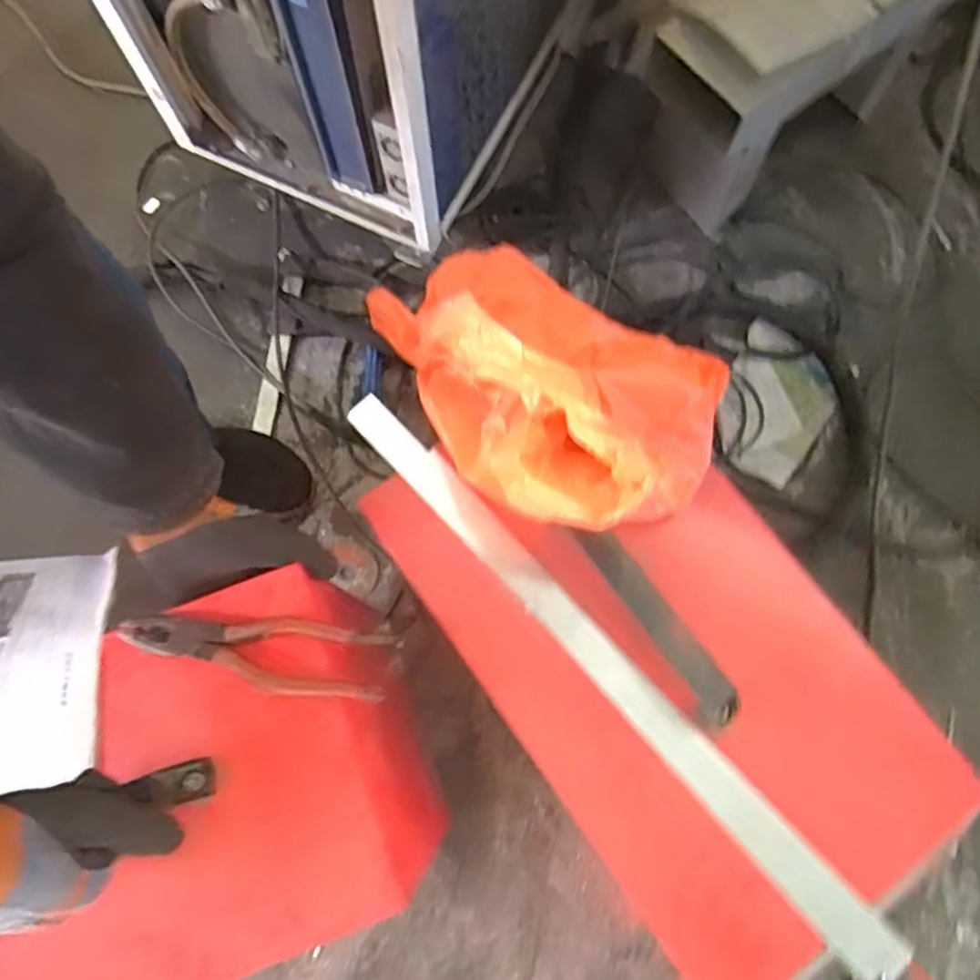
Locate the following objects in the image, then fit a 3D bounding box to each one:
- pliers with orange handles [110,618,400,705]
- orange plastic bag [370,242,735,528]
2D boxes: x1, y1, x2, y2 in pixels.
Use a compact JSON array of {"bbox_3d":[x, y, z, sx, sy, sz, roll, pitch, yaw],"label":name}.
[{"bbox_3d":[-0.164,0.117,0.509,0.189,0.024,0.050,8,76,2],"label":"pliers with orange handles"},{"bbox_3d":[0.033,-0.083,0.506,0.271,0.105,0.175,33,78,8],"label":"orange plastic bag"}]

